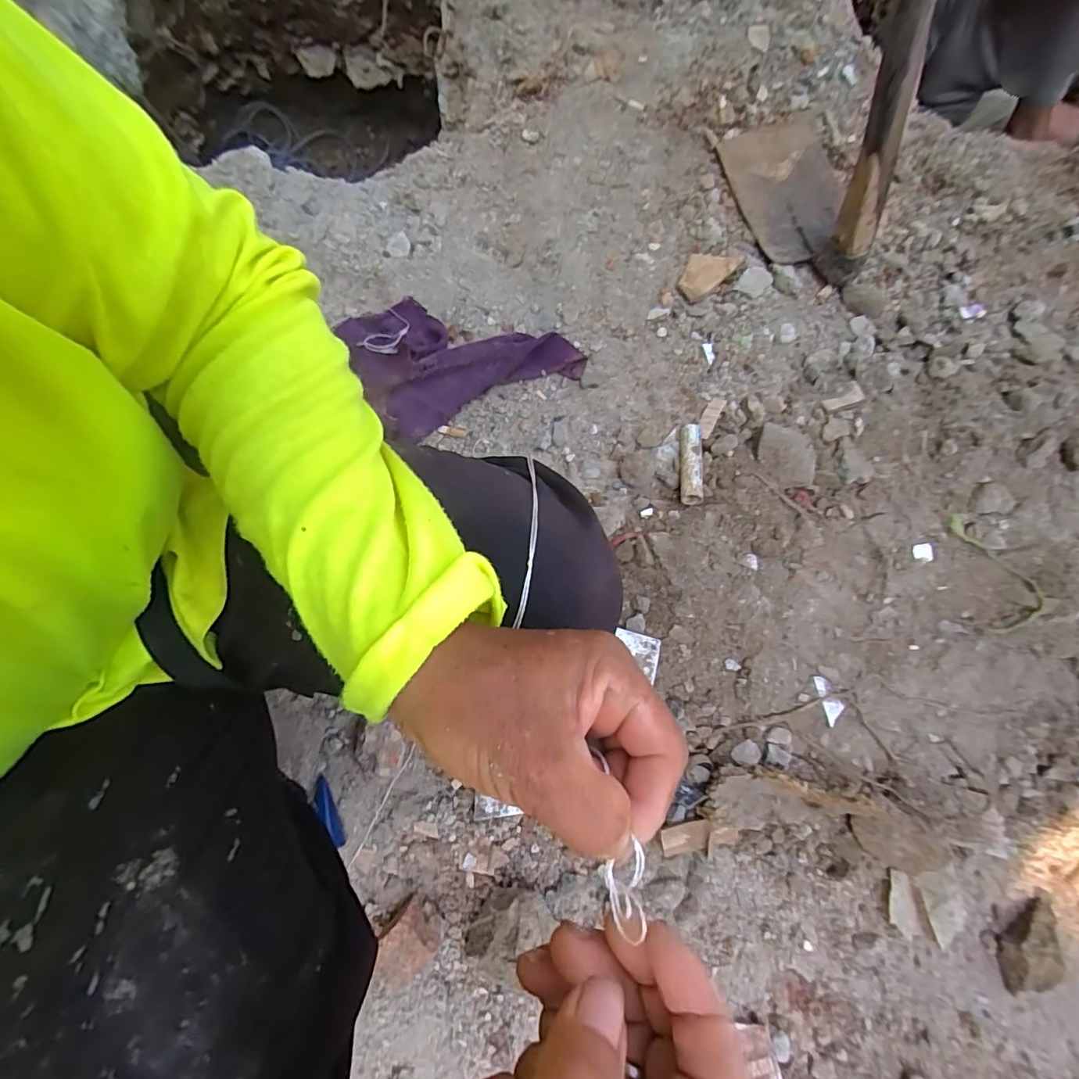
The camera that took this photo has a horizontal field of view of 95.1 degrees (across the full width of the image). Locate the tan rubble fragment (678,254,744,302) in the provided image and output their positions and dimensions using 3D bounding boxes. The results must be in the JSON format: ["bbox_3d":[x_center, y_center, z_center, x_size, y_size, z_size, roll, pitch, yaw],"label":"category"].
[{"bbox_3d":[0.241,-0.392,0.715,0.096,0.011,0.057,-43,81,-9],"label":"tan rubble fragment"}]

